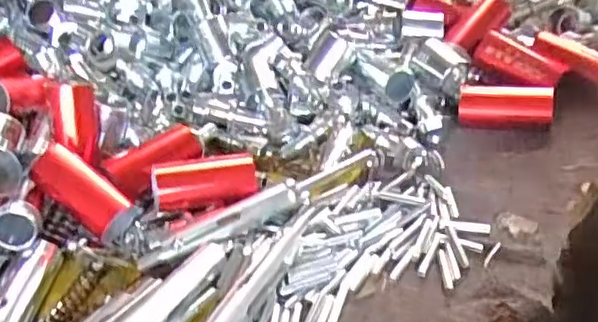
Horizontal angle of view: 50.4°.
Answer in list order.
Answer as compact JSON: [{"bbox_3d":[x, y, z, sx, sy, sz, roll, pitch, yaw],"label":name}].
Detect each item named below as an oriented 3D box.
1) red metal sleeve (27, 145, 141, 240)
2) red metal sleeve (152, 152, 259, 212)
[{"bbox_3d":[-0.130,0.019,0.378,0.066,0.021,0.026,40,49,5],"label":"red metal sleeve"},{"bbox_3d":[-0.058,0.012,0.392,0.062,0.022,0.023,-12,34,-5],"label":"red metal sleeve"}]

